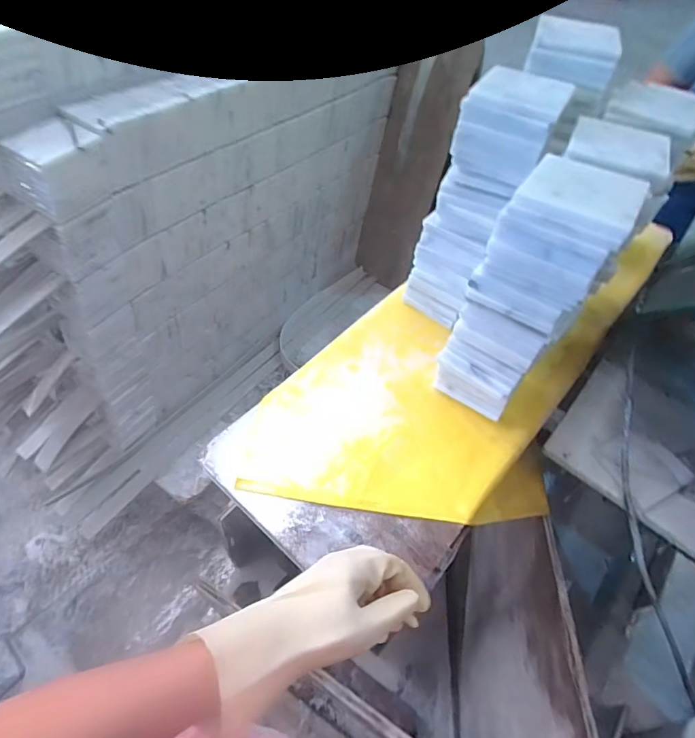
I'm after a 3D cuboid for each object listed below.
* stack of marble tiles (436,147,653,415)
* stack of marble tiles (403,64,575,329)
[{"bbox_3d":[0.203,-0.063,0.525,0.113,0.326,0.105,-35,63,-28],"label":"stack of marble tiles"},{"bbox_3d":[0.180,-0.208,0.631,0.128,0.344,0.113,40,59,22],"label":"stack of marble tiles"}]

